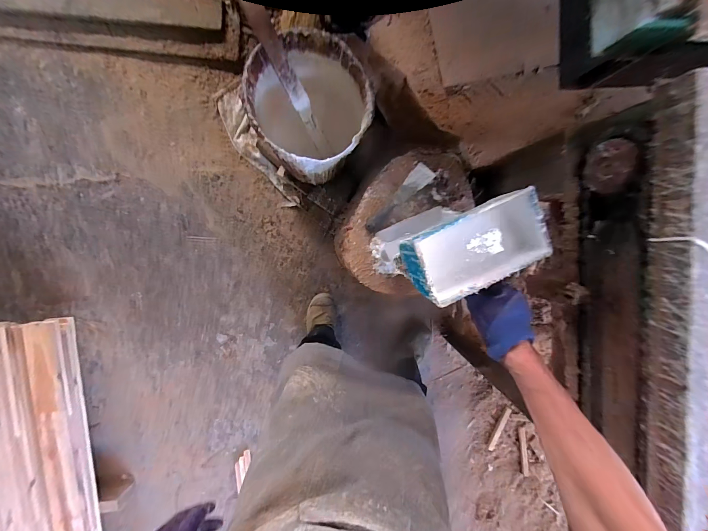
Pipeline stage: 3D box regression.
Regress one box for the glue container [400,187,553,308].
[{"bbox_3d":[0.174,-0.025,0.450,0.192,0.091,0.104,-26,96,-2],"label":"glue container"}]

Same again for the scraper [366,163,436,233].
[{"bbox_3d":[0.099,-0.148,0.687,0.040,0.021,0.188,44,91,-7],"label":"scraper"}]

